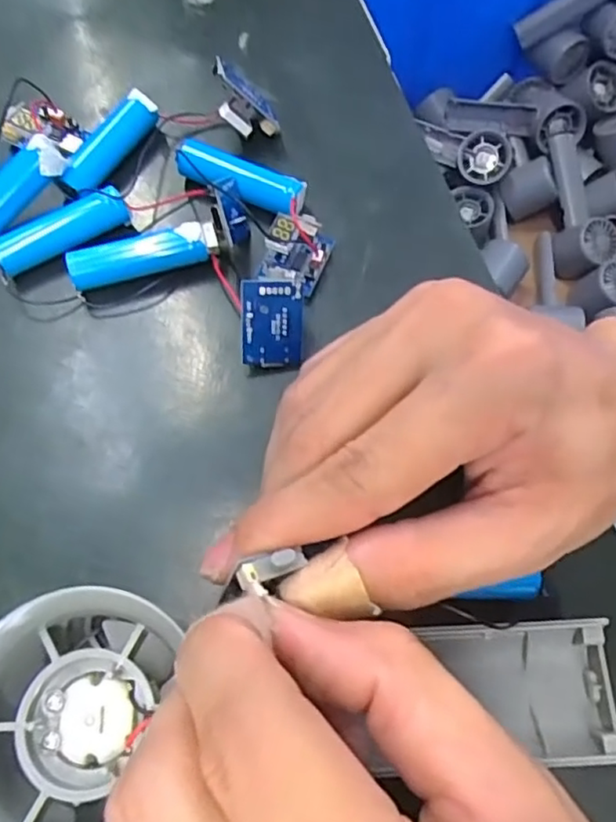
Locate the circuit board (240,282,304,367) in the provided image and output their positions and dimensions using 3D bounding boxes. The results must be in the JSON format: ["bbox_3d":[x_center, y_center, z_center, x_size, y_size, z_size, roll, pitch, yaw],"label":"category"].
[{"bbox_3d":[-0.012,-0.030,0.219,0.021,0.004,0.030,-4,110,-13],"label":"circuit board"}]

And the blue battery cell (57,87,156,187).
[{"bbox_3d":[-0.077,-0.105,0.245,0.014,0.011,0.048,35,71,11],"label":"blue battery cell"}]

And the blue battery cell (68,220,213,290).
[{"bbox_3d":[-0.062,-0.057,0.231,0.049,0.012,0.012,-16,69,-8],"label":"blue battery cell"}]

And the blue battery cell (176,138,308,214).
[{"bbox_3d":[-0.027,-0.090,0.246,0.053,0.013,0.012,22,69,7],"label":"blue battery cell"}]

